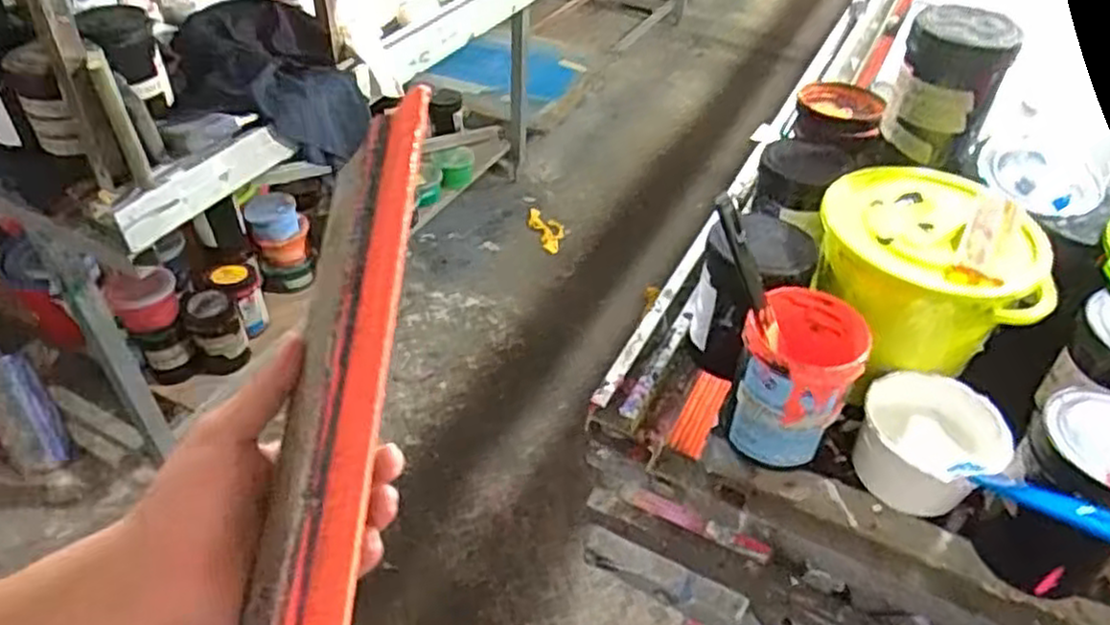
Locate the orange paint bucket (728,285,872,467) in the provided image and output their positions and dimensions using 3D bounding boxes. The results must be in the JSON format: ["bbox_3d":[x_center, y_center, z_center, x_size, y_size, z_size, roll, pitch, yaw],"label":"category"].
[{"bbox_3d":[0.231,0.063,0.738,0.103,0.137,0.114,22,47,16],"label":"orange paint bucket"}]

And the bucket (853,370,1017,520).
[{"bbox_3d":[0.360,0.127,0.719,0.136,0.074,0.115,25,47,19],"label":"bucket"}]

